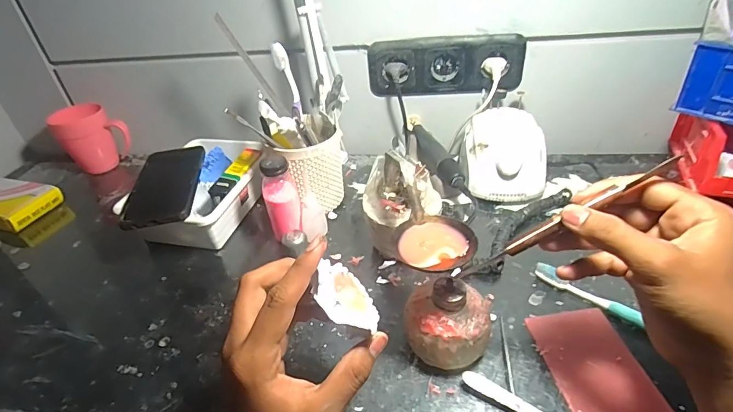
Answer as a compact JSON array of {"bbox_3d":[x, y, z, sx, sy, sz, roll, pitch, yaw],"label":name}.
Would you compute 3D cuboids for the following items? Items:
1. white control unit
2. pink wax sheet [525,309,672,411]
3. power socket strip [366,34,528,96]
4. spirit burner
[{"bbox_3d":[0.184,-0.072,0.562,0.101,0.065,0.137,0,38,8],"label":"white control unit"},{"bbox_3d":[0.201,0.149,0.349,0.073,0.004,0.143,-9,37,-1],"label":"pink wax sheet"},{"bbox_3d":[0.115,-0.208,0.611,0.221,0.081,0.030,2,38,10],"label":"power socket strip"},{"bbox_3d":[0.071,0.101,0.367,0.073,0.070,0.064,-1,39,6],"label":"spirit burner"}]

